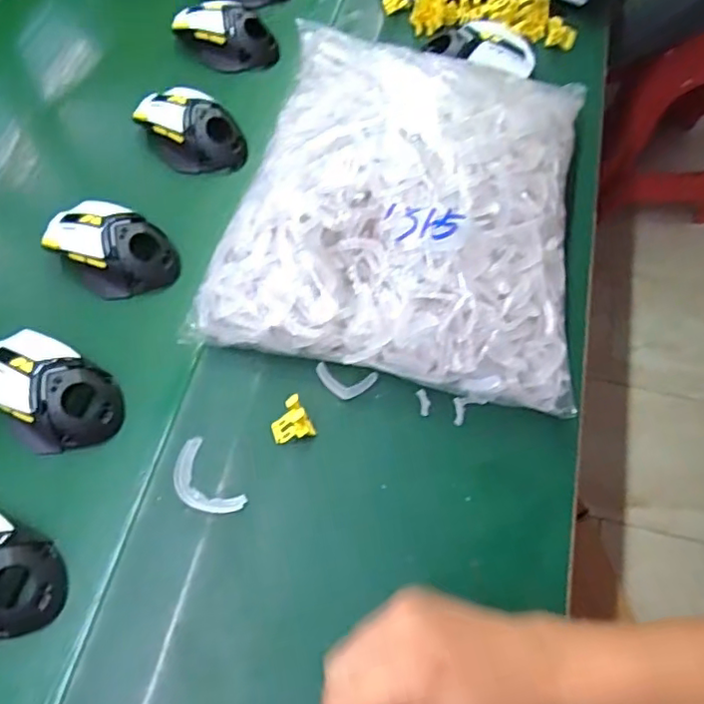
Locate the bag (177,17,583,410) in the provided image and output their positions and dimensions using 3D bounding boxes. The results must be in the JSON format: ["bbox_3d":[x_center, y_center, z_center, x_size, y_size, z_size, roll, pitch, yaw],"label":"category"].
[{"bbox_3d":[0.046,-0.133,0.491,0.270,0.083,0.312,11,64,4],"label":"bag"}]

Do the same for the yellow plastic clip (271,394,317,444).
[{"bbox_3d":[-0.045,0.052,0.431,0.028,0.023,0.027,-28,67,-14],"label":"yellow plastic clip"}]

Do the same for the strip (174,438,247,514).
[{"bbox_3d":[-0.107,0.094,0.424,0.034,0.004,0.063,-38,70,-18],"label":"strip"}]

